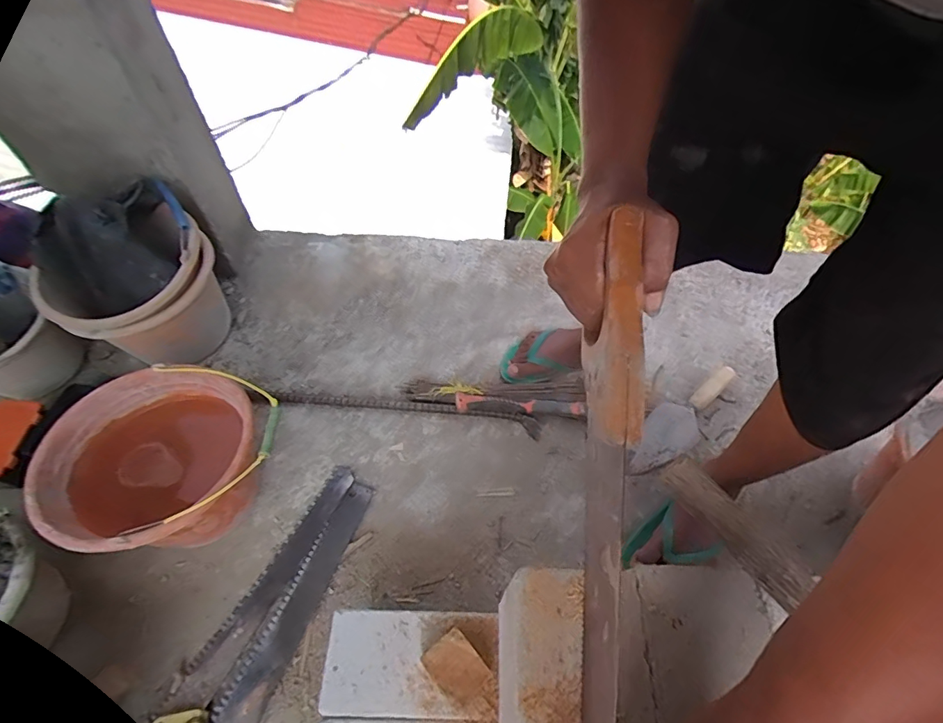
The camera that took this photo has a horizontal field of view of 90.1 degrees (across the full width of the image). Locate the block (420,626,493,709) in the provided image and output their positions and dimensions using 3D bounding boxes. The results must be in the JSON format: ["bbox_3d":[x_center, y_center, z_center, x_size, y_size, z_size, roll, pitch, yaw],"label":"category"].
[{"bbox_3d":[-0.016,0.320,0.494,0.048,0.037,0.060,-37,63,-23],"label":"block"}]

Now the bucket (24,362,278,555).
[{"bbox_3d":[-0.449,0.163,0.740,0.315,0.206,0.268,-28,60,-18],"label":"bucket"}]

